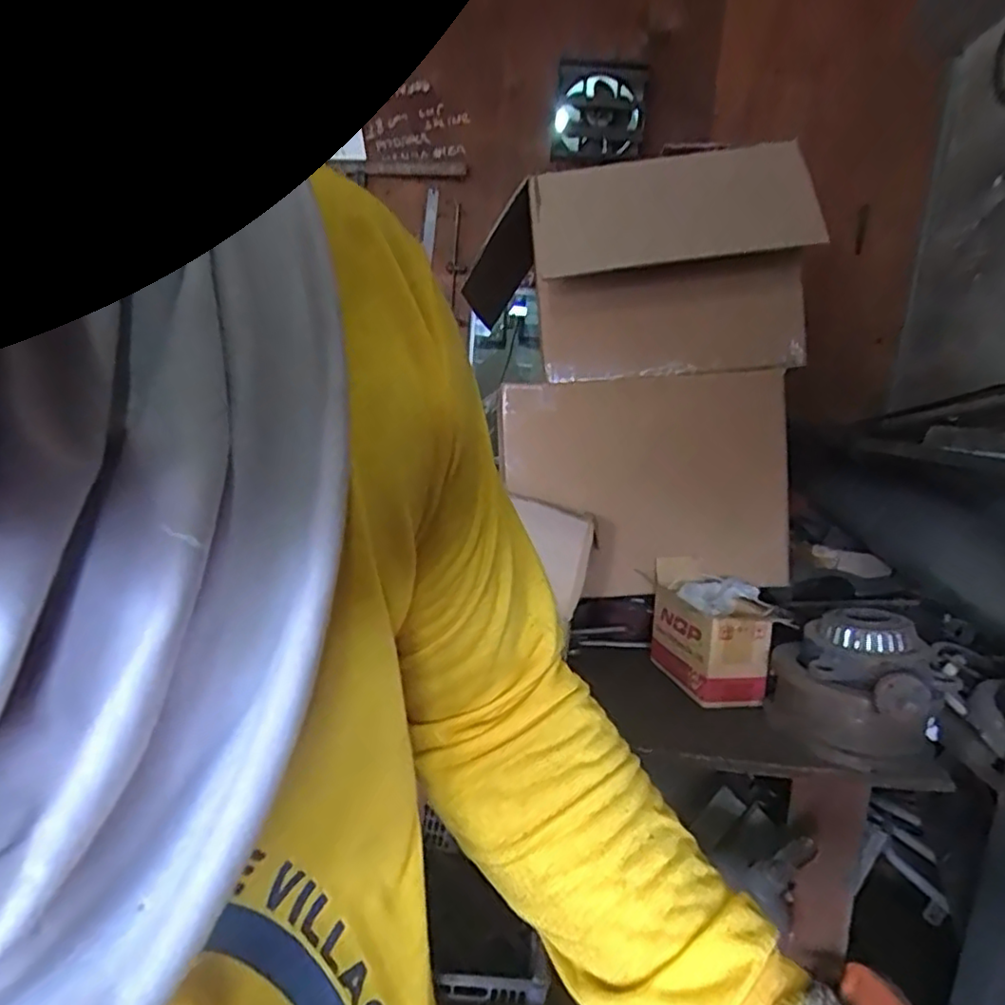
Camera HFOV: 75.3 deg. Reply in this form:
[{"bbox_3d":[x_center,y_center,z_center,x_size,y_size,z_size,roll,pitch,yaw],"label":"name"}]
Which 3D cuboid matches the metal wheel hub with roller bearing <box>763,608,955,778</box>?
[{"bbox_3d":[0.500,0.269,0.935,0.222,0.187,0.182,9,12,29],"label":"metal wheel hub with roller bearing"}]

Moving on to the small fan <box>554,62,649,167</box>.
[{"bbox_3d":[0.247,-1.000,1.680,0.232,0.225,0.057,8,25,10],"label":"small fan"}]

